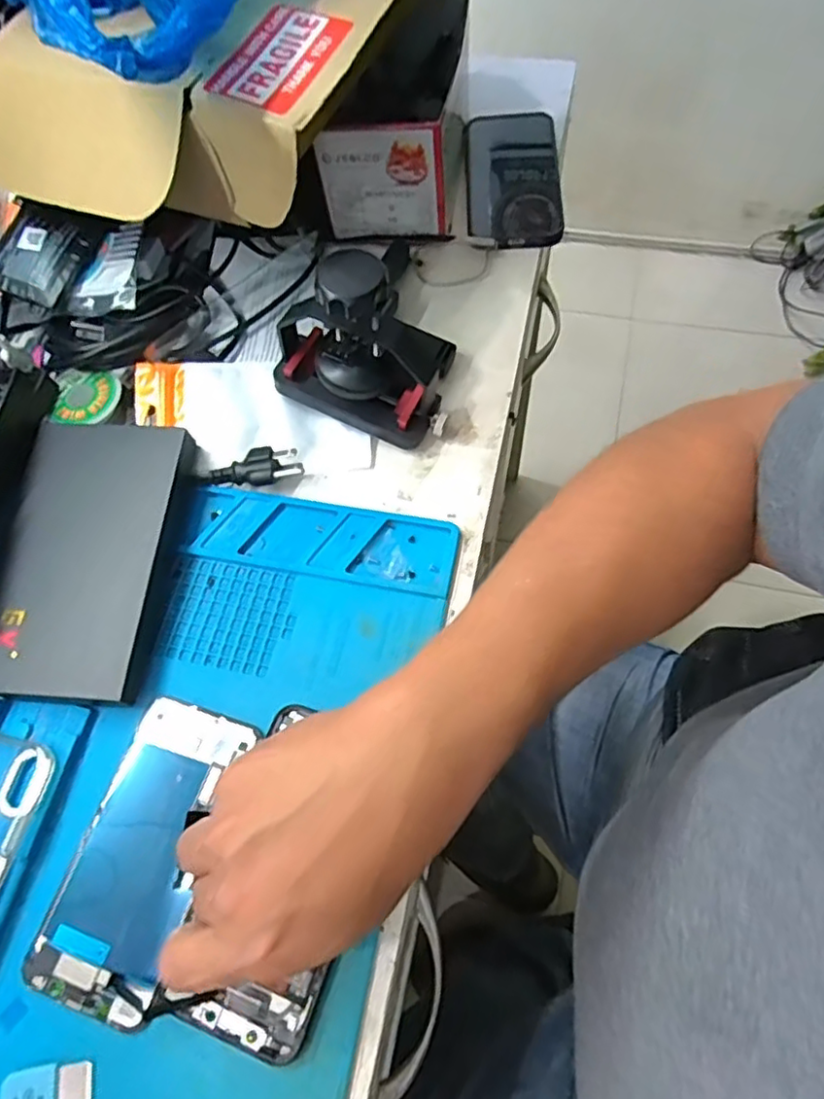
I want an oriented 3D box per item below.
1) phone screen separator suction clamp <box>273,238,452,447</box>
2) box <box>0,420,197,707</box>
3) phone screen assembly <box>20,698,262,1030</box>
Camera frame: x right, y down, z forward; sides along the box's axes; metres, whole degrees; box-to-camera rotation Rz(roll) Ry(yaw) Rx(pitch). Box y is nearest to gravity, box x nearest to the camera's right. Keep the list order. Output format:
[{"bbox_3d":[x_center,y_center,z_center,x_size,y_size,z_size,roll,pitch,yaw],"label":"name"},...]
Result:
[{"bbox_3d":[-0.028,-0.142,0.394,0.110,0.115,0.089,23,69,14],"label":"phone screen separator suction clamp"},{"bbox_3d":[-0.205,0.001,0.385,0.105,0.019,0.179,1,65,5],"label":"box"},{"bbox_3d":[-0.140,0.155,0.325,0.068,0.010,0.144,14,67,7],"label":"phone screen assembly"}]

